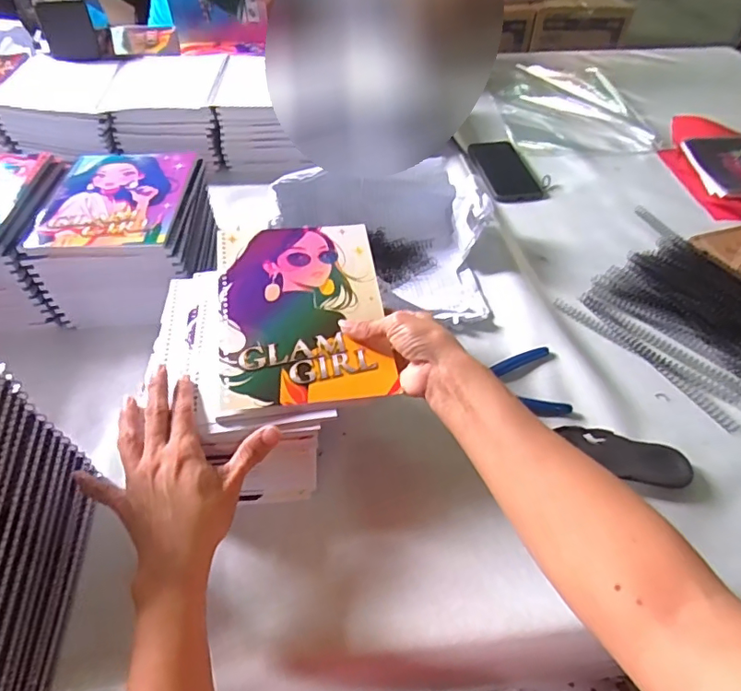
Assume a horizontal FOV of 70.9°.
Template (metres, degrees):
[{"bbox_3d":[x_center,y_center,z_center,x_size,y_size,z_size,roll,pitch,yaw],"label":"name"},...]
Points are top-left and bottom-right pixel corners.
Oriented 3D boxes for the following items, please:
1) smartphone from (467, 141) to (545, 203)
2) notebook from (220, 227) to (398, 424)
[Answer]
[{"bbox_3d":[0.223,-0.296,0.868,0.084,0.010,0.181,-5,48,-5],"label":"smartphone"},{"bbox_3d":[-0.061,-0.034,0.466,0.144,0.005,0.195,-4,58,-11],"label":"notebook"}]

